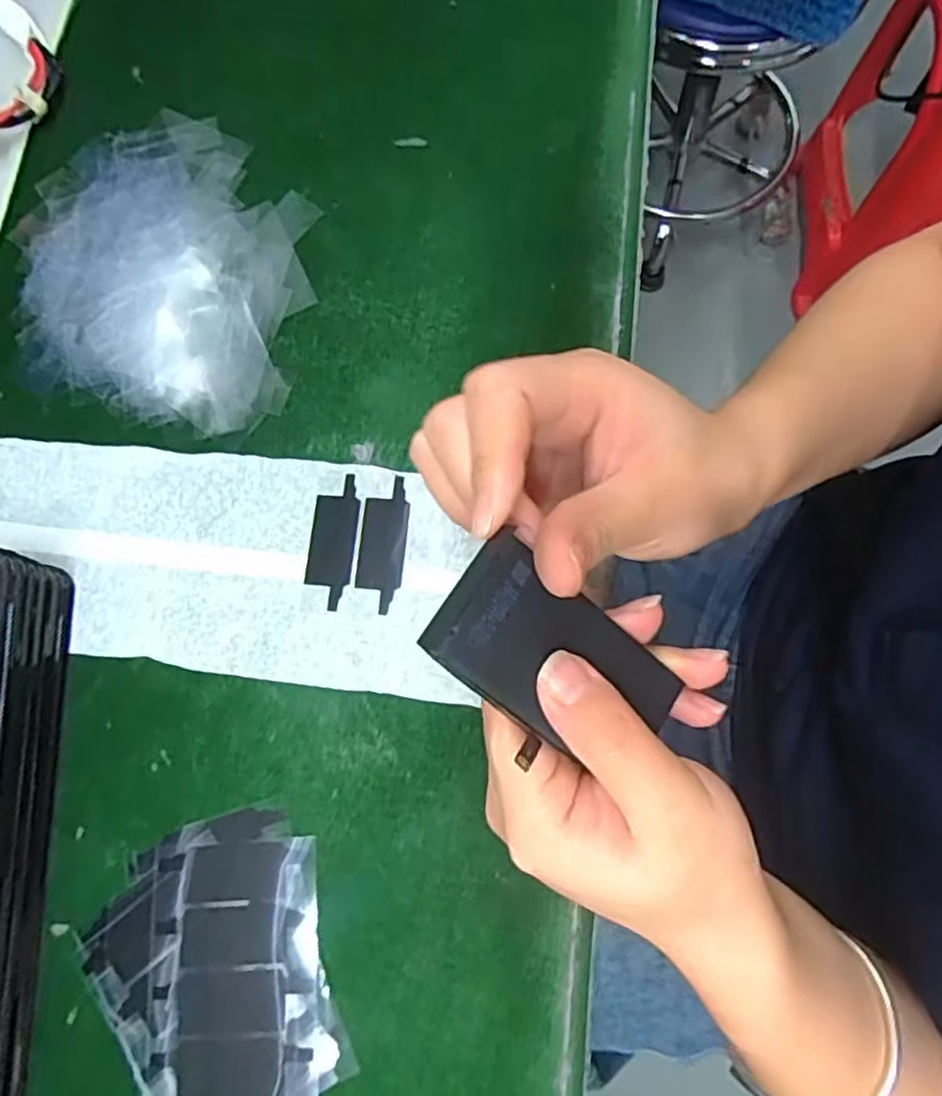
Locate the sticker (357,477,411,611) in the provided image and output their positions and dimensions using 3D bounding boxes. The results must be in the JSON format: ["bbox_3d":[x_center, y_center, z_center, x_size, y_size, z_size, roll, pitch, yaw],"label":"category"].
[{"bbox_3d":[-0.036,-0.002,0.285,0.019,0.004,0.054,3,76,8],"label":"sticker"}]

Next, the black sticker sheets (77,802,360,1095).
[{"bbox_3d":[-0.088,0.151,0.250,0.085,0.005,0.099,-29,77,-5],"label":"black sticker sheets"}]

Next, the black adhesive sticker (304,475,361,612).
[{"bbox_3d":[-0.057,-0.003,0.286,0.019,0.004,0.054,5,76,3],"label":"black adhesive sticker"}]

